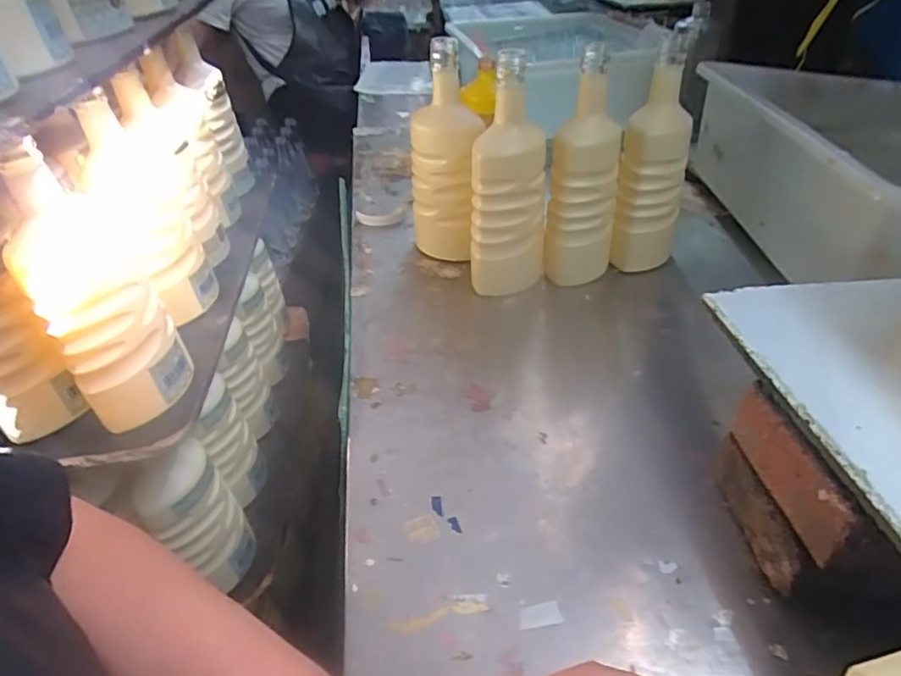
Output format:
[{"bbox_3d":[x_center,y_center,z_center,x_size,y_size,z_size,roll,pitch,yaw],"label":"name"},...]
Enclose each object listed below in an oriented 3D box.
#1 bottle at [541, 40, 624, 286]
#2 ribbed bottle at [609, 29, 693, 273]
[{"bbox_3d":[0.156,-0.184,0.669,0.076,0.247,0.094,6,38,12],"label":"bottle"},{"bbox_3d":[0.239,-0.194,0.679,0.072,0.252,0.072,13,40,19],"label":"ribbed bottle"}]

